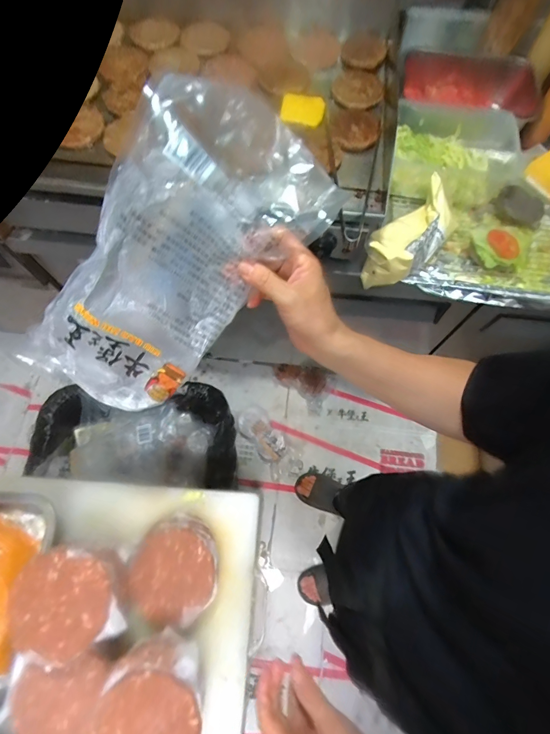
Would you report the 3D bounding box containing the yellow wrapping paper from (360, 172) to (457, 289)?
[{"bbox_3d":[0.271,-0.260,0.718,0.223,0.114,0.102,-42,76,-15],"label":"yellow wrapping paper"}]

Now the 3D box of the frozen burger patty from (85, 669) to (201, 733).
[{"bbox_3d":[-0.134,0.372,0.371,0.104,0.021,0.094,29,72,9],"label":"frozen burger patty"}]

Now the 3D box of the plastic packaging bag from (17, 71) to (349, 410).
[{"bbox_3d":[-0.088,-0.090,0.338,0.167,0.038,0.301,29,104,-21],"label":"plastic packaging bag"}]

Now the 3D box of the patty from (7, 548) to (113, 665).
[{"bbox_3d":[-0.237,0.261,0.402,0.103,0.017,0.101,0,70,-1],"label":"patty"}]

